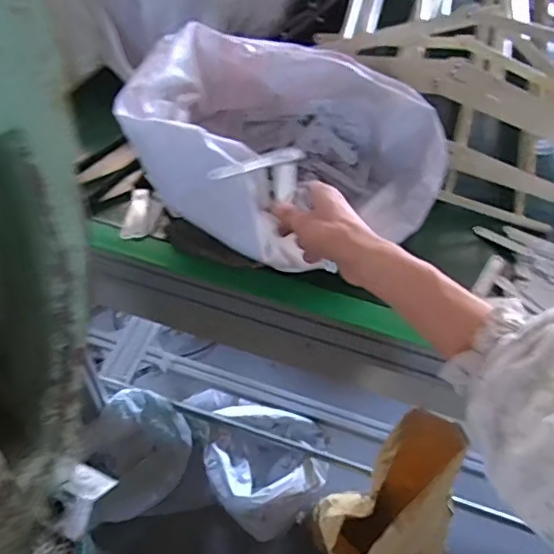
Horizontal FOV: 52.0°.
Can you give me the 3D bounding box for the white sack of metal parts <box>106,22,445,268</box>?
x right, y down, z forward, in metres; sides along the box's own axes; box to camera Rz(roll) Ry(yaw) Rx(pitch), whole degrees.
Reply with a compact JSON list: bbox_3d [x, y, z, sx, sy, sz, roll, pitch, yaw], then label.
[{"bbox_3d":[0.013,-0.170,0.736,0.387,0.182,0.294,-21,55,-19],"label":"white sack of metal parts"}]

